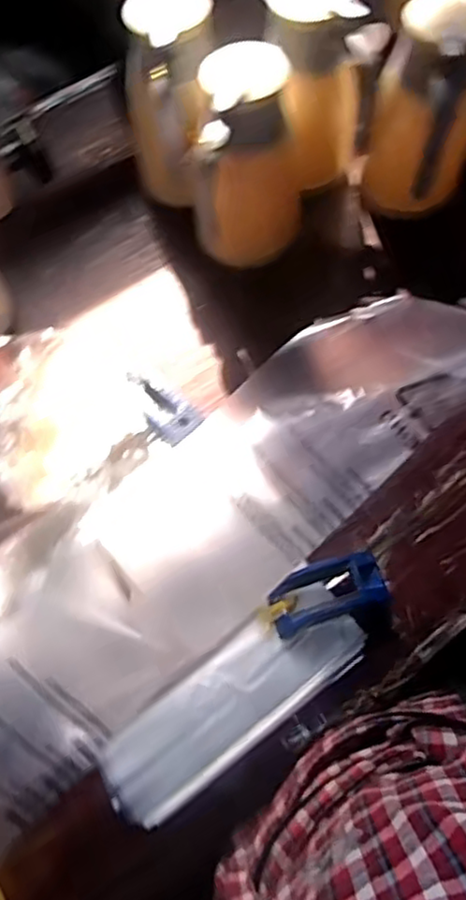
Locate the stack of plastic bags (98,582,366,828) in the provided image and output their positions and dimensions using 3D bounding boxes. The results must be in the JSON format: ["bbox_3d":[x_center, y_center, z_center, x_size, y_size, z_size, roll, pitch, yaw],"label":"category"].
[{"bbox_3d":[0.001,0.264,0.699,0.300,0.028,0.099,-35,70,-12],"label":"stack of plastic bags"}]

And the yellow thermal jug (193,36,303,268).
[{"bbox_3d":[0.020,-0.351,0.814,0.128,0.239,0.152,5,68,5],"label":"yellow thermal jug"}]

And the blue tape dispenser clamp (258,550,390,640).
[{"bbox_3d":[0.098,0.155,0.717,0.144,0.037,0.057,-19,68,-6],"label":"blue tape dispenser clamp"}]

